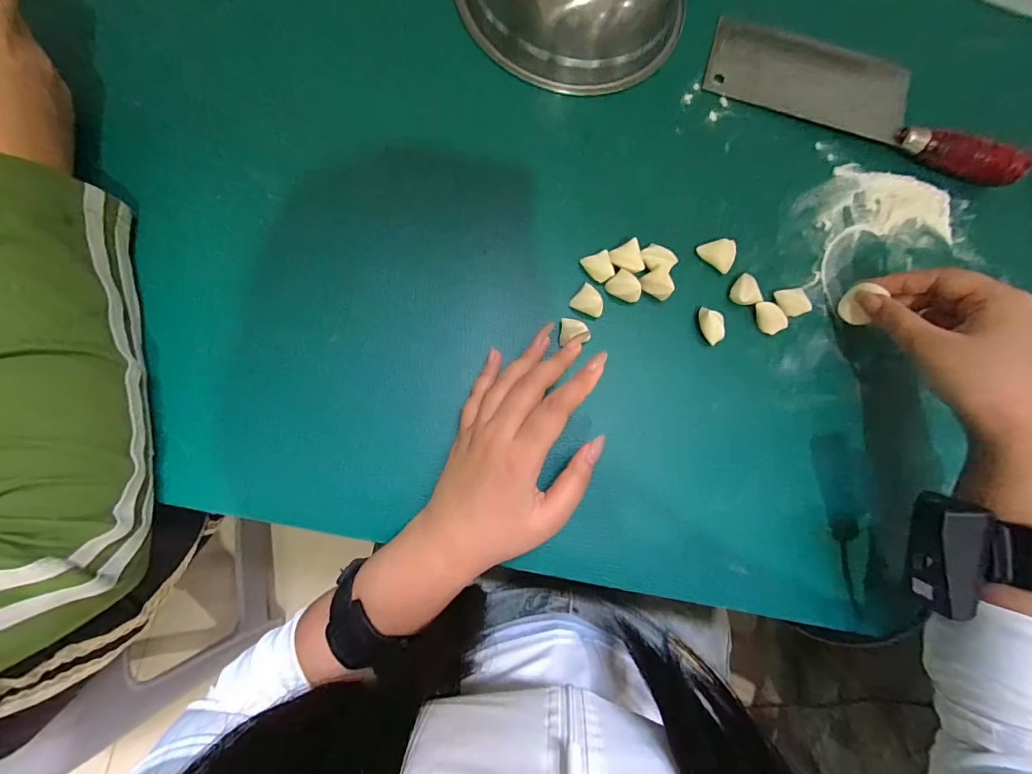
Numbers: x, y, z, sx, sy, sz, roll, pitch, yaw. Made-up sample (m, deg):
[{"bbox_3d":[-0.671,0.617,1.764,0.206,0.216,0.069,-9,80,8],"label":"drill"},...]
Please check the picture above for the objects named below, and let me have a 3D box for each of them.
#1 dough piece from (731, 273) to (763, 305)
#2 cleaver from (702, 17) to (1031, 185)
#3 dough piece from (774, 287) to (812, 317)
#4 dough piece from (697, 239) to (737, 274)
[{"bbox_3d":[0.183,-0.076,0.354,0.023,0.010,0.025,1,83,-5],"label":"dough piece"},{"bbox_3d":[0.301,-0.254,0.377,0.266,0.034,0.076,21,82,-2],"label":"cleaver"},{"bbox_3d":[0.223,-0.068,0.358,0.023,0.011,0.023,-10,84,-6],"label":"dough piece"},{"bbox_3d":[0.164,-0.108,0.356,0.029,0.013,0.019,39,82,1],"label":"dough piece"}]

